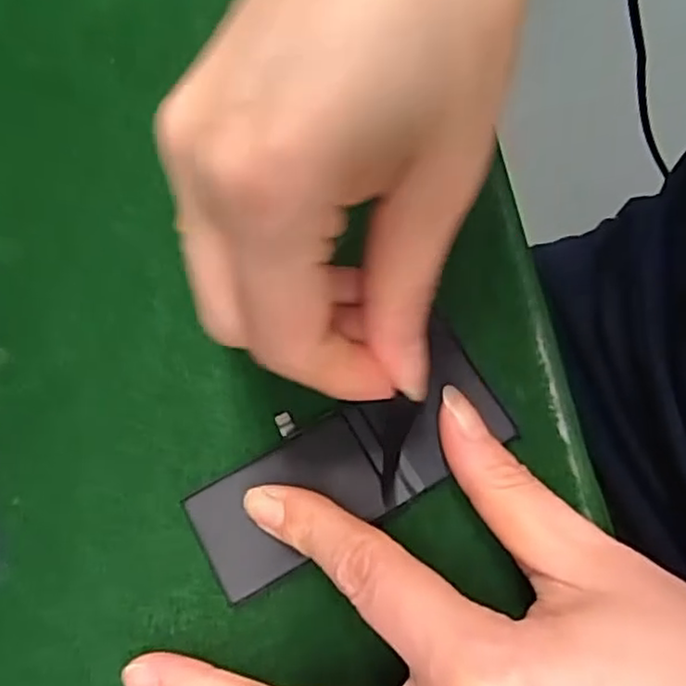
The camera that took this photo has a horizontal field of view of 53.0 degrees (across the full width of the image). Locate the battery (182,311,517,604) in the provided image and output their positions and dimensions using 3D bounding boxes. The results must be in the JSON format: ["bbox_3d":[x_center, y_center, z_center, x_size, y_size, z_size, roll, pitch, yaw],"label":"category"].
[{"bbox_3d":[0.002,0.034,0.199,0.093,0.006,0.035,-30,70,-8],"label":"battery"}]

